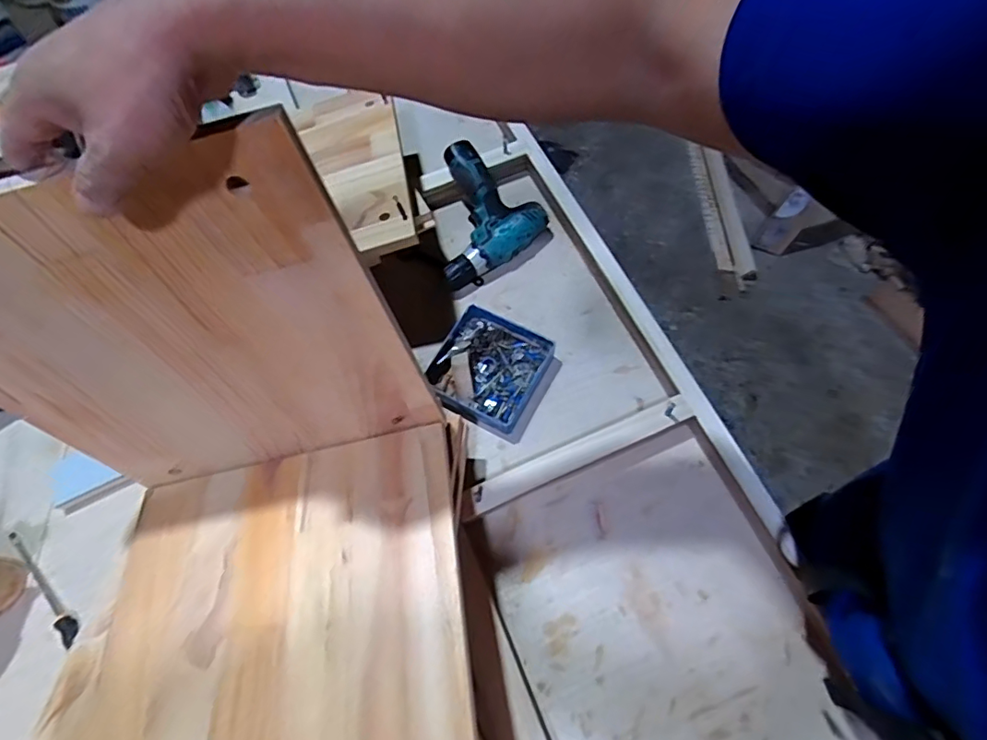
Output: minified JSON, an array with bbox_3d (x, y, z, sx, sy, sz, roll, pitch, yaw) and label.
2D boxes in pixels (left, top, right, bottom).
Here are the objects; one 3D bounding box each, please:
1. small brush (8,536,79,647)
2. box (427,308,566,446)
[{"bbox_3d":[-0.549,0.261,0.644,0.179,0.013,0.015,41,73,19],"label":"small brush"},{"bbox_3d":[-0.003,0.002,0.709,0.147,0.035,0.138,25,69,14],"label":"box"}]

